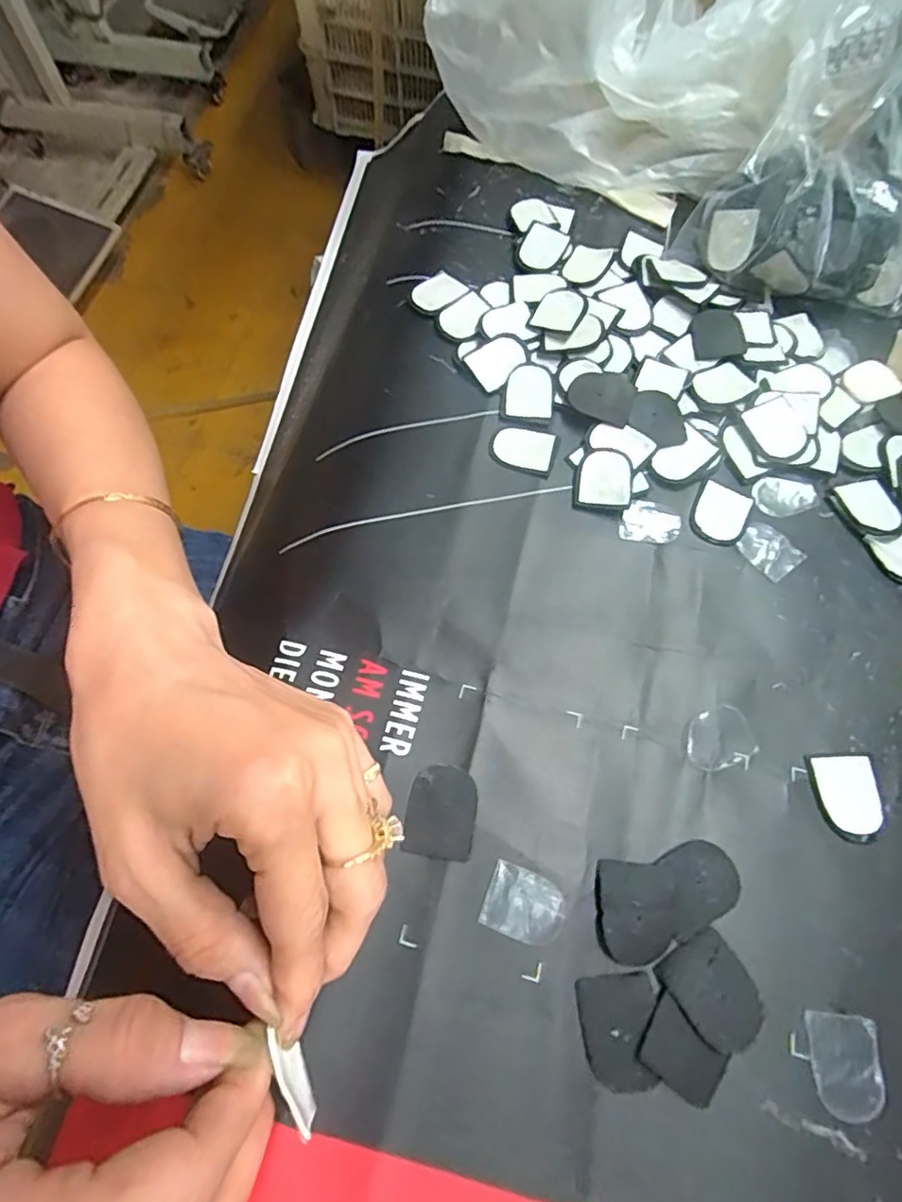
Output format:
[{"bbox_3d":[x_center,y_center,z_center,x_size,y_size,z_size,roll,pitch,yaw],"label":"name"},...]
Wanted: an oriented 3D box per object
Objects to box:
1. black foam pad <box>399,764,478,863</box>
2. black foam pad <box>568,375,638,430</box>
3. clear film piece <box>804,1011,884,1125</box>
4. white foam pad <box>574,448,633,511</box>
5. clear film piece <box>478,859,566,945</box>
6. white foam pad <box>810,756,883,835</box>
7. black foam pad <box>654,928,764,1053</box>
[{"bbox_3d":[-0.004,0.084,0.232,0.027,0.004,0.034,10,67,4],"label":"black foam pad"},{"bbox_3d":[0.080,-0.109,0.307,0.034,0.004,0.031,29,70,11],"label":"black foam pad"},{"bbox_3d":[0.136,0.160,0.201,0.023,0.004,0.030,6,67,2],"label":"clear film piece"},{"bbox_3d":[0.076,-0.061,0.293,0.028,0.007,0.032,8,67,3],"label":"white foam pad"},{"bbox_3d":[0.028,0.115,0.220,0.029,0.004,0.023,20,68,8],"label":"clear film piece"},{"bbox_3d":[0.162,0.078,0.237,0.024,0.004,0.030,-2,67,-1],"label":"white foam pad"},{"bbox_3d":[0.095,0.140,0.208,0.028,0.004,0.035,-31,71,-13],"label":"black foam pad"}]

